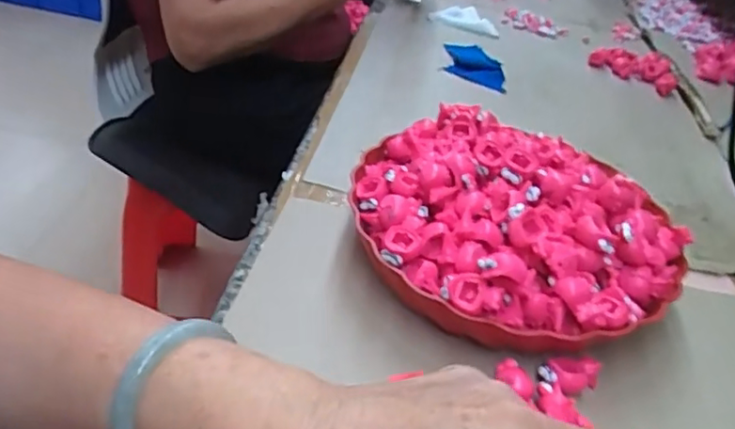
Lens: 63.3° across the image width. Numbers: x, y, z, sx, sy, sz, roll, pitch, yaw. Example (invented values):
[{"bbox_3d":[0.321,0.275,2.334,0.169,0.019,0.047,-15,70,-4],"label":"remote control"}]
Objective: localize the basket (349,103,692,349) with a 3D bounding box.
[{"bbox_3d":[0.097,0.006,0.436,0.205,0.096,0.221,6,37,-4],"label":"basket"}]

